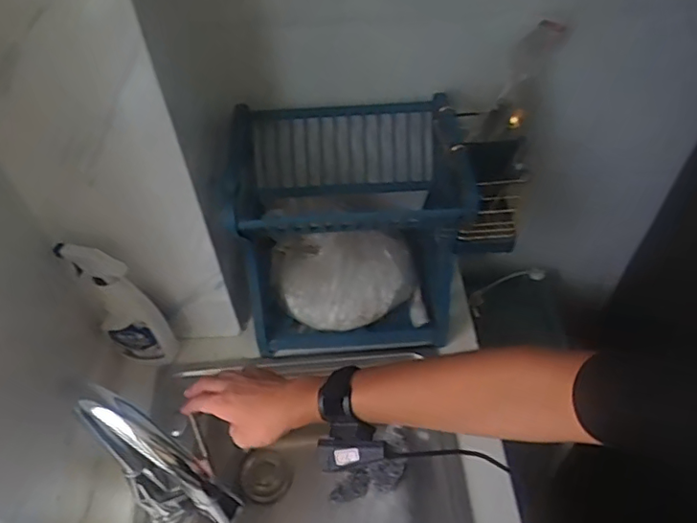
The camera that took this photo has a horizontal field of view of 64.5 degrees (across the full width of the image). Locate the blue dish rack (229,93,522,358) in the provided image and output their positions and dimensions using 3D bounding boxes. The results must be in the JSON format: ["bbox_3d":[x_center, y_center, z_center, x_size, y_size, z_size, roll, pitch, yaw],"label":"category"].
[{"bbox_3d":[0.035,-0.048,0.869,0.383,0.311,0.238,-3,49,-2],"label":"blue dish rack"}]

